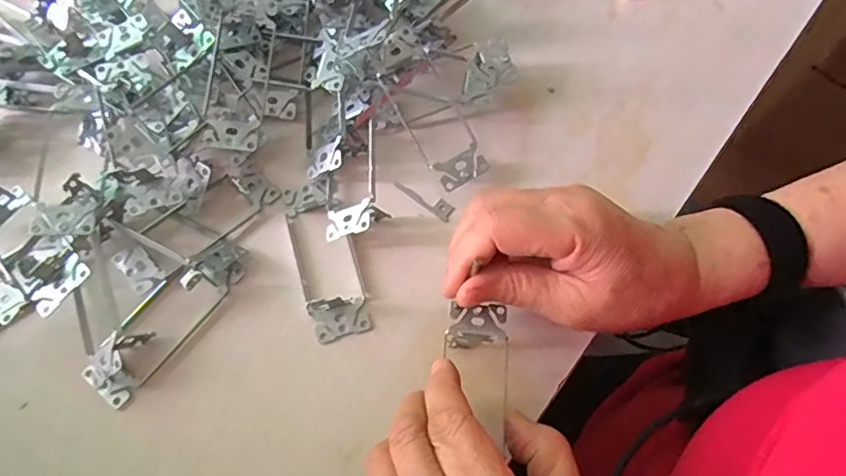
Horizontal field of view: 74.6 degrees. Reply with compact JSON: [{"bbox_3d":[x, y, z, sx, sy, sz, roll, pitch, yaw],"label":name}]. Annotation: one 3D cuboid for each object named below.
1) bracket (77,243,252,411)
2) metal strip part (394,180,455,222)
[{"bbox_3d":[-0.152,0.044,0.327,0.034,0.020,0.111,35,73,12],"label":"bracket"},{"bbox_3d":[0.001,-0.028,0.366,0.044,0.004,0.012,37,73,12],"label":"metal strip part"}]

